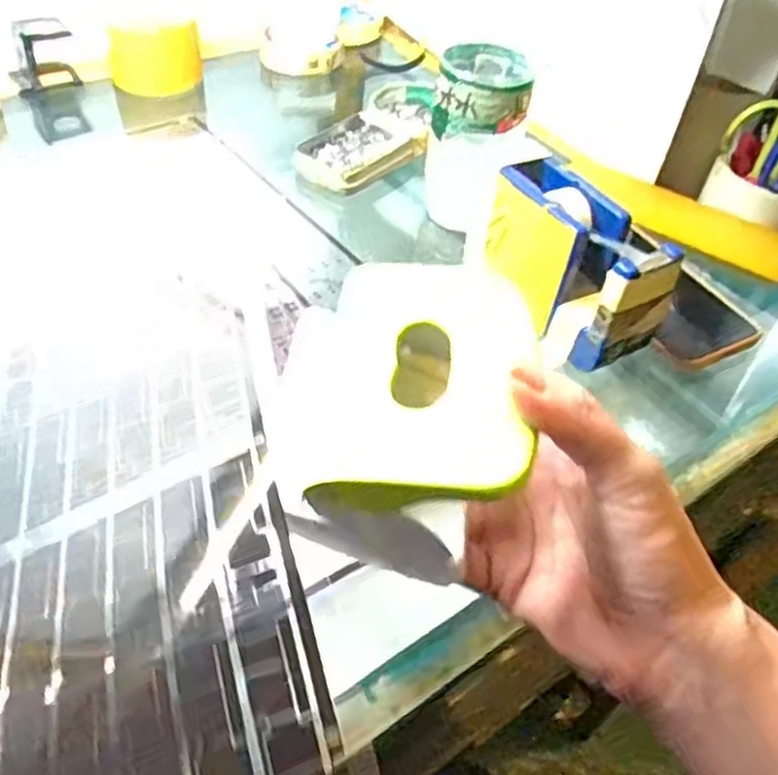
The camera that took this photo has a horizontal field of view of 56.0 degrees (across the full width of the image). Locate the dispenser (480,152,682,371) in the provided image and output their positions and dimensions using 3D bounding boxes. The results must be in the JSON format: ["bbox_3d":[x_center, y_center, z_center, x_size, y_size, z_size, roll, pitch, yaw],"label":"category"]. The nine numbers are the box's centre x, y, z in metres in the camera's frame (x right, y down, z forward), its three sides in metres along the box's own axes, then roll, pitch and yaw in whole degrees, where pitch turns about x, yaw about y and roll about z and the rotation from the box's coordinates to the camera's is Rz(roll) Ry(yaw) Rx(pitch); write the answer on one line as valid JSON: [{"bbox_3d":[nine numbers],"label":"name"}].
[{"bbox_3d":[0.105,-0.074,0.448,0.064,0.079,0.125,-19,51,-22],"label":"dispenser"}]

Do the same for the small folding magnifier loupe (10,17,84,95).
[{"bbox_3d":[-0.306,-0.293,0.645,0.056,0.057,0.034,-14,49,-18],"label":"small folding magnifier loupe"}]

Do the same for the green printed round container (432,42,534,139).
[{"bbox_3d":[0.064,-0.203,0.499,0.061,0.038,0.077,7,46,1],"label":"green printed round container"}]

